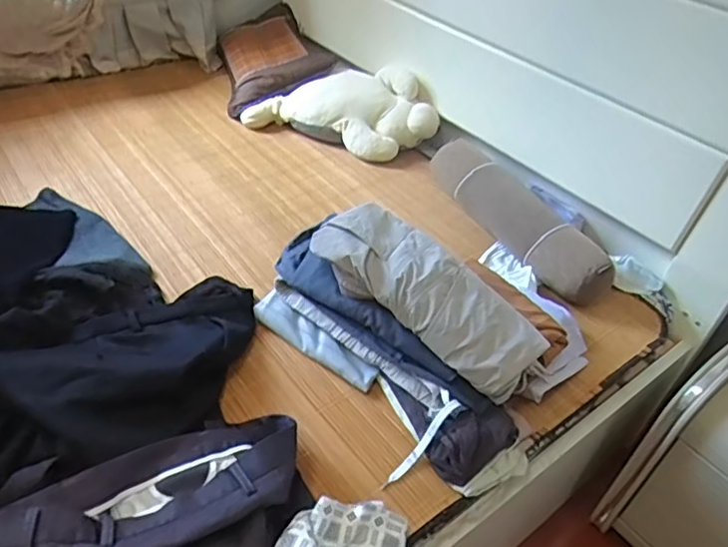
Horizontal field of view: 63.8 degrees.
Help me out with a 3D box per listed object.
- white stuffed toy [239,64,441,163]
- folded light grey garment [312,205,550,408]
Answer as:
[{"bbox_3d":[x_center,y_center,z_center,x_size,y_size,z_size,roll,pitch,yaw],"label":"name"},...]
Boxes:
[{"bbox_3d":[-0.043,-0.424,1.471,0.462,0.163,0.209,20,42,15],"label":"white stuffed toy"},{"bbox_3d":[0.099,0.027,0.882,0.361,0.082,0.148,39,48,12],"label":"folded light grey garment"}]

